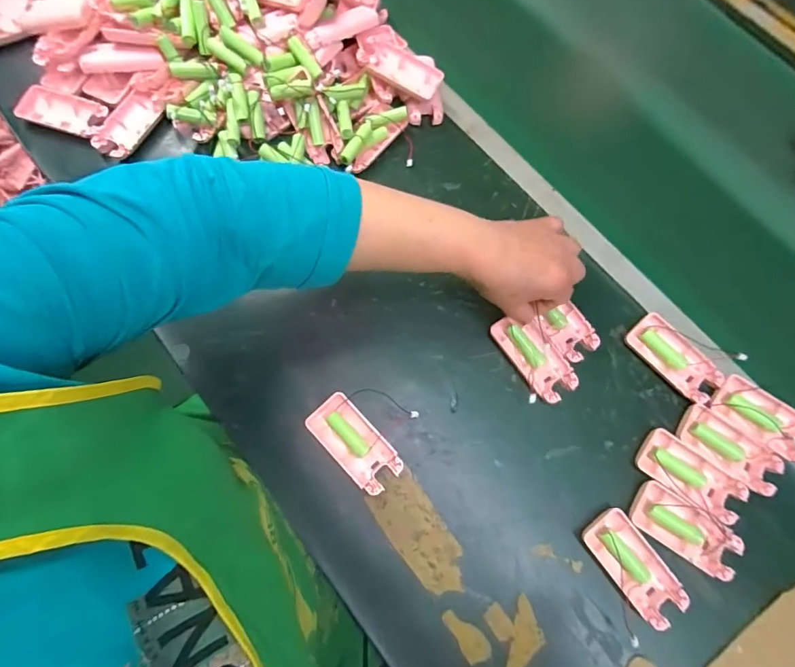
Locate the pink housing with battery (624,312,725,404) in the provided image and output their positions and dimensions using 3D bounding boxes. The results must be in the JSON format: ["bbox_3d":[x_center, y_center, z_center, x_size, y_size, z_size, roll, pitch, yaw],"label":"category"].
[{"bbox_3d":[0.282,0.025,0.435,0.043,0.017,0.095,-41,79,-11],"label":"pink housing with battery"}]

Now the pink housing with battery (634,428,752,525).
[{"bbox_3d":[0.277,0.134,0.404,0.096,0.011,0.047,36,76,8],"label":"pink housing with battery"}]

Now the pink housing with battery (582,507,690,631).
[{"bbox_3d":[0.212,0.208,0.383,0.048,0.013,0.095,-35,78,-10],"label":"pink housing with battery"}]

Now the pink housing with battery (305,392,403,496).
[{"bbox_3d":[-0.040,0.104,0.404,0.046,0.015,0.094,-42,80,-12],"label":"pink housing with battery"}]

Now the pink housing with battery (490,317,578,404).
[{"bbox_3d":[0.138,0.023,0.433,0.045,0.017,0.094,-31,78,-10],"label":"pink housing with battery"}]

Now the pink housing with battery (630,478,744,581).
[{"bbox_3d":[0.265,0.180,0.393,0.094,0.013,0.045,33,76,7],"label":"pink housing with battery"}]

